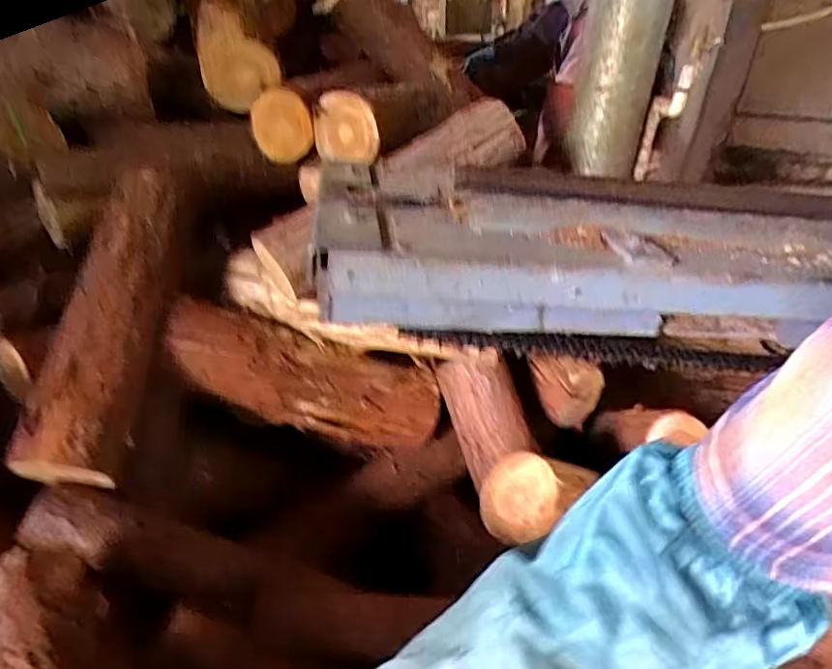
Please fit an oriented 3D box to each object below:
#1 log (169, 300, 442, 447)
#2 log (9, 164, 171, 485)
[{"bbox_3d":[-0.198,0.077,1.057,0.489,0.145,0.117,22,22,-23],"label":"log"},{"bbox_3d":[-0.458,-0.040,0.886,0.129,0.089,0.505,3,63,-4],"label":"log"}]

